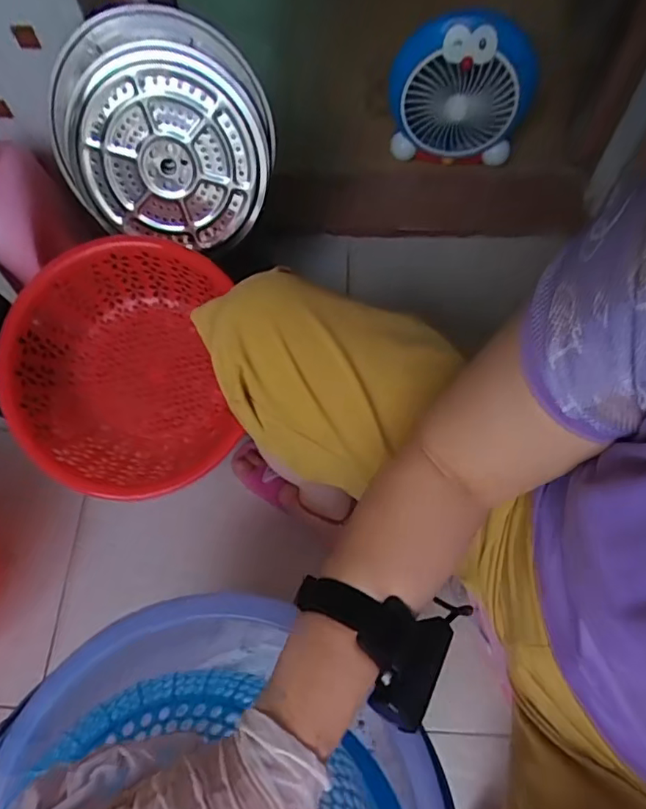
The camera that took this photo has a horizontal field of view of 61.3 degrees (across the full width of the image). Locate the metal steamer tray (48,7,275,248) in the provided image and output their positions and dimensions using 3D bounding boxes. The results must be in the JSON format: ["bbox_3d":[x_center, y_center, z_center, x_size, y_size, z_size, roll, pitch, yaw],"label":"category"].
[{"bbox_3d":[-0.198,-0.343,0.701,0.261,0.258,0.049,14,30,-9],"label":"metal steamer tray"}]

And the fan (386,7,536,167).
[{"bbox_3d":[0.233,-0.533,0.921,0.227,0.263,0.087,16,67,10],"label":"fan"}]

